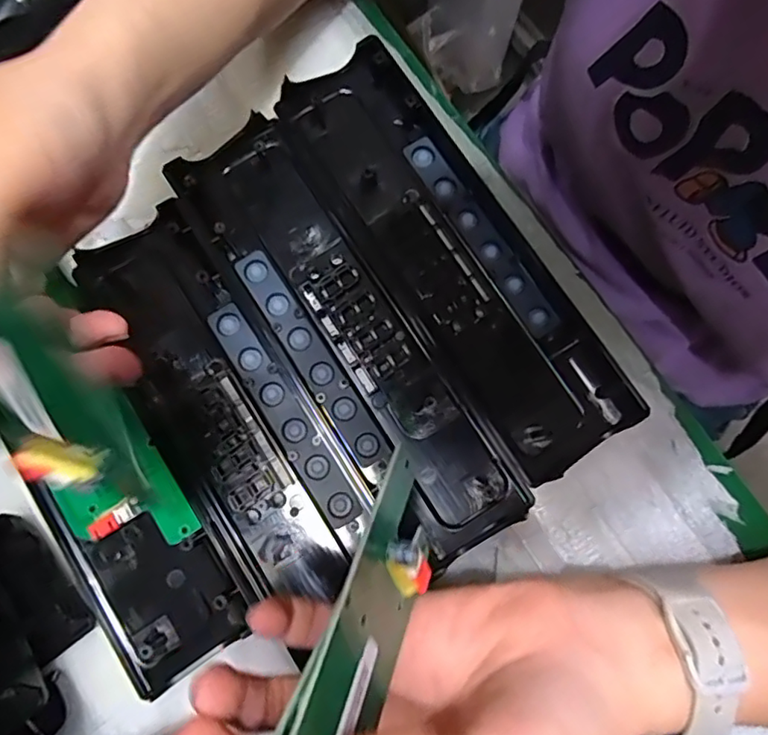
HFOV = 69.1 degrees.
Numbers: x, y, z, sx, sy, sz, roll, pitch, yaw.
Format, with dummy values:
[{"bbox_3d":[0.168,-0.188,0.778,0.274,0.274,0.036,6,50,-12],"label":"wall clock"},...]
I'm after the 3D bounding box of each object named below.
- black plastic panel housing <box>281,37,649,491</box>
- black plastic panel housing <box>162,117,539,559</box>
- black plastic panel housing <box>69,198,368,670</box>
[{"bbox_3d":[0.039,-0.063,0.295,0.074,0.017,0.243,-33,81,-6],"label":"black plastic panel housing"},{"bbox_3d":[-0.021,-0.018,0.285,0.065,0.017,0.242,-33,81,-6],"label":"black plastic panel housing"},{"bbox_3d":[-0.083,0.017,0.280,0.069,0.012,0.205,-32,81,-5],"label":"black plastic panel housing"}]

